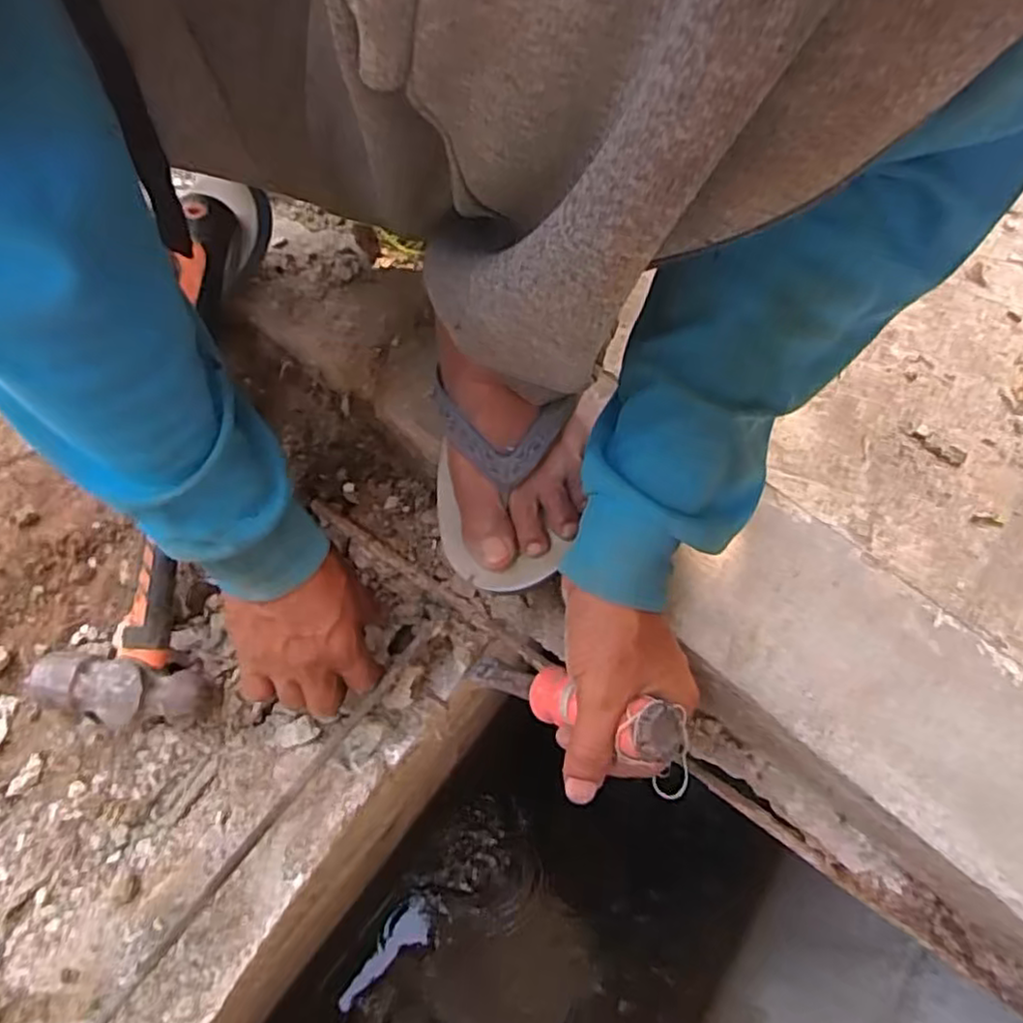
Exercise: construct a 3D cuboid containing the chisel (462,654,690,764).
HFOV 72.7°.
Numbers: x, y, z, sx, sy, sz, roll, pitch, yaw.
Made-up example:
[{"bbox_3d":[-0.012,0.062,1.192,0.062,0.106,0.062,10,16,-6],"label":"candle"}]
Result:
[{"bbox_3d":[0.023,0.110,0.422,0.029,0.208,0.025,-44,109,-23],"label":"chisel"}]

